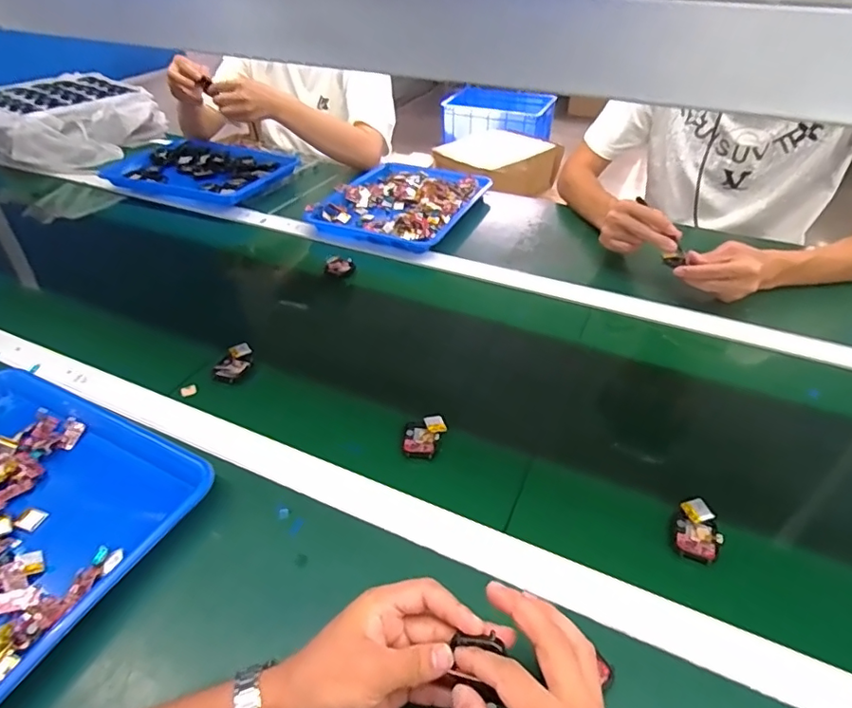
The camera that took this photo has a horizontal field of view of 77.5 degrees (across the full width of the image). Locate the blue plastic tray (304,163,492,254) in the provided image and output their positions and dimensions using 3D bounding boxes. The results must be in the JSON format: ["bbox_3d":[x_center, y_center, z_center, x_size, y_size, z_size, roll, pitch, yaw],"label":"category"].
[{"bbox_3d":[-0.037,-0.292,0.997,0.245,0.034,0.315,16,42,19],"label":"blue plastic tray"}]

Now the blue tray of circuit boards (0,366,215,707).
[{"bbox_3d":[-0.394,0.138,0.480,0.332,0.042,0.258,19,43,21],"label":"blue tray of circuit boards"}]

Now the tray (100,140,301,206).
[{"bbox_3d":[-0.464,-0.378,1.086,0.343,0.034,0.231,14,42,17],"label":"tray"}]

